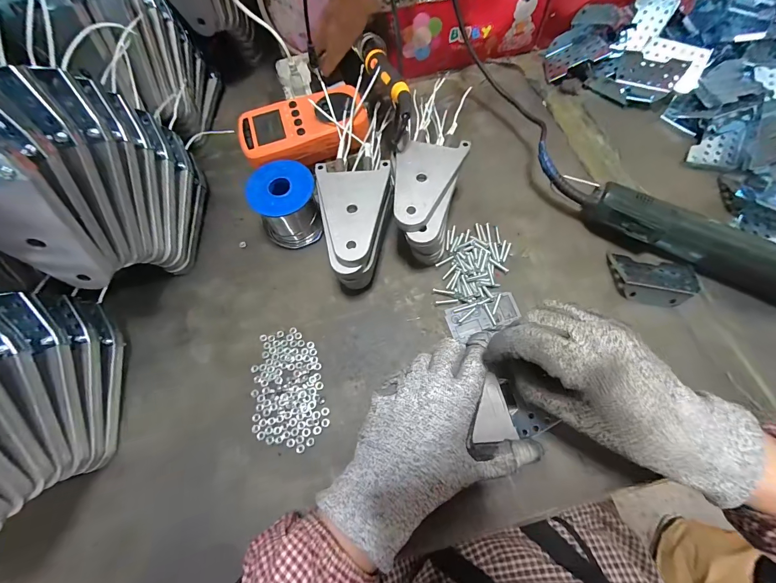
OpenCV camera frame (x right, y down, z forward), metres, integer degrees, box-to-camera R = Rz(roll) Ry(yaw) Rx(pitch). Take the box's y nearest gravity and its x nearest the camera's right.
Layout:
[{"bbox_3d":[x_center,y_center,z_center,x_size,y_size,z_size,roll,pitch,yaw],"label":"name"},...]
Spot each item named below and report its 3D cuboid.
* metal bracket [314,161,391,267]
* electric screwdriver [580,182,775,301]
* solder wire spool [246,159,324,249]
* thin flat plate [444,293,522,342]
[{"bbox_3d":[-0.030,-0.071,0.288,0.064,0.010,0.098,-3,67,2],"label":"metal bracket"},{"bbox_3d":[0.316,-0.035,0.305,0.257,0.041,0.035,25,71,13],"label":"electric screwdriver"},{"bbox_3d":[-0.101,-0.088,0.332,0.065,0.063,0.059,-13,67,-2],"label":"solder wire spool"},{"bbox_3d":[0.091,0.022,0.311,0.067,0.004,0.031,-16,67,-5],"label":"thin flat plate"}]

